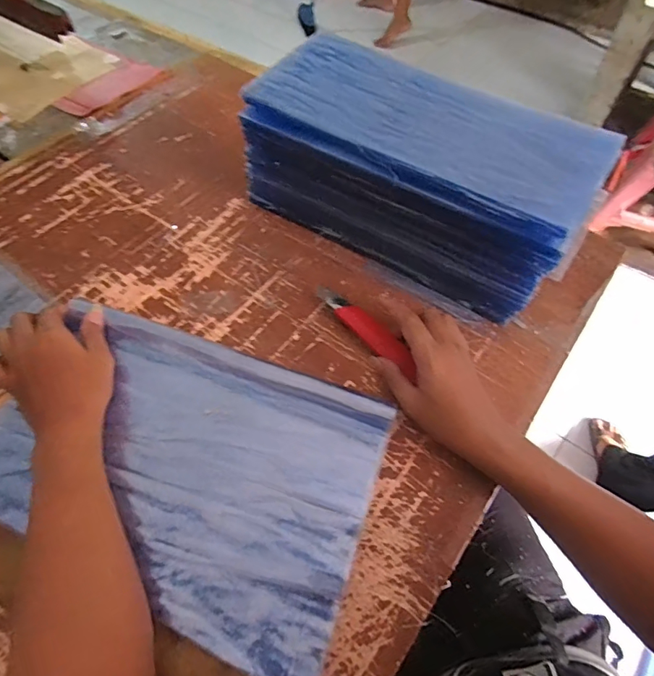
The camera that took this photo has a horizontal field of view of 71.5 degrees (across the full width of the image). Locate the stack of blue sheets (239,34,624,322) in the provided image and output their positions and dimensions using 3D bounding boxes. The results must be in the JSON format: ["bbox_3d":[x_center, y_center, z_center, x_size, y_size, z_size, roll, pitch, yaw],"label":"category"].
[{"bbox_3d":[0.099,-0.191,0.538,0.371,0.154,0.162,30,62,18],"label":"stack of blue sheets"}]

